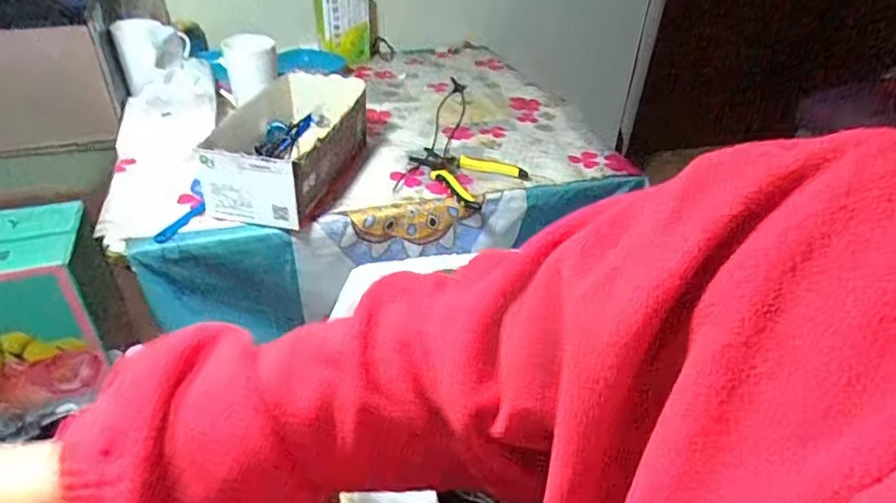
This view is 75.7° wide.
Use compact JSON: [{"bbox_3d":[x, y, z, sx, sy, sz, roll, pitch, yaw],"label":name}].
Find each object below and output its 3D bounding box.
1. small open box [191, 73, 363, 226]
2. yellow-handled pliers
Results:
[{"bbox_3d":[-0.203,-0.144,0.768,0.151,0.098,0.246,9,37,6],"label":"small open box"},{"bbox_3d":[0.021,-0.110,0.813,0.161,0.015,0.103,14,38,13],"label":"yellow-handled pliers"}]

